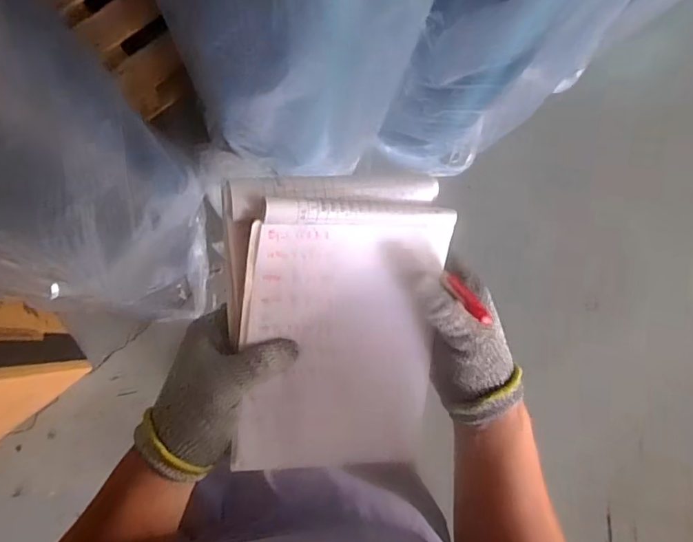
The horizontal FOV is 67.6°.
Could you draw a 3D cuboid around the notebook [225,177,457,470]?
[{"bbox_3d":[-0.003,0.045,0.355,0.146,0.026,0.211,-3,108,-17],"label":"notebook"}]

